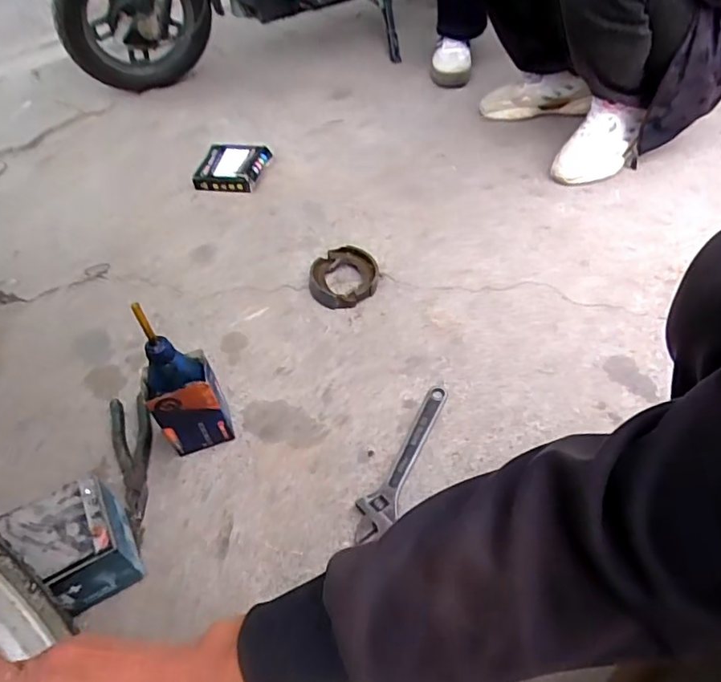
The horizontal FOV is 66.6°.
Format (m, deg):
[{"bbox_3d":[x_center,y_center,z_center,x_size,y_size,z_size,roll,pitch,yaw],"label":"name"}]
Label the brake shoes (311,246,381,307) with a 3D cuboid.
[{"bbox_3d":[-0.027,-0.106,0.915,0.111,0.035,0.125,-2,49,3],"label":"brake shoes"}]

